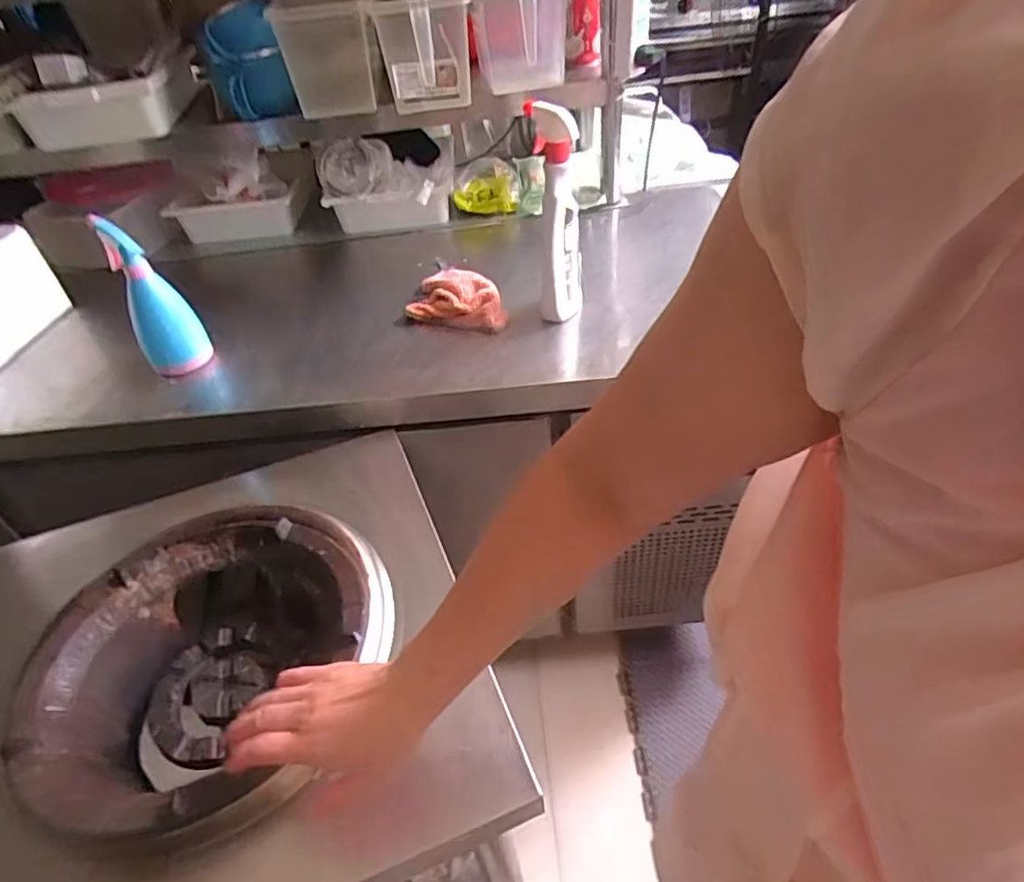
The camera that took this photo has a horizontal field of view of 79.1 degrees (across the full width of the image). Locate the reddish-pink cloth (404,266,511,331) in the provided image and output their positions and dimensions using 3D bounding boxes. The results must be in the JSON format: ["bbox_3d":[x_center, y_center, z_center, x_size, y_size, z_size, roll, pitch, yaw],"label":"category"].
[{"bbox_3d":[-0.074,-0.216,0.918,0.163,0.044,0.117,11,44,18],"label":"reddish-pink cloth"}]

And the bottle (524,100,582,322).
[{"bbox_3d":[0.064,-0.290,0.818,0.064,0.263,0.072,-5,41,1],"label":"bottle"}]

